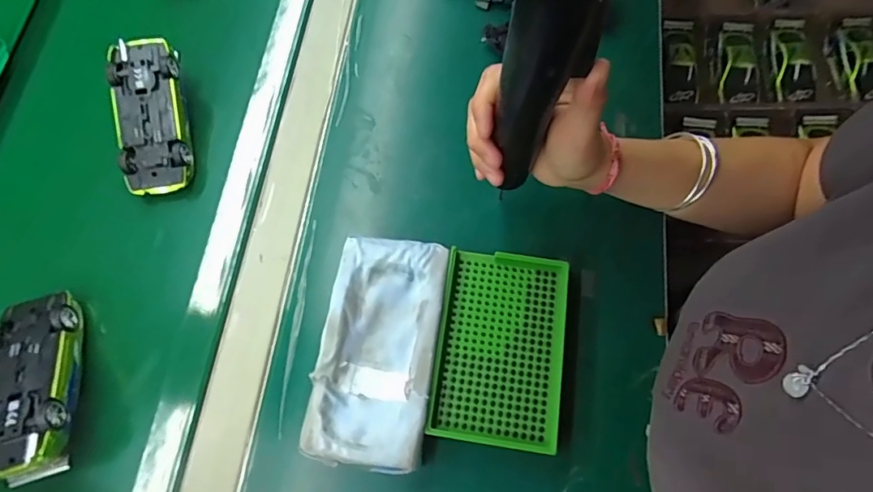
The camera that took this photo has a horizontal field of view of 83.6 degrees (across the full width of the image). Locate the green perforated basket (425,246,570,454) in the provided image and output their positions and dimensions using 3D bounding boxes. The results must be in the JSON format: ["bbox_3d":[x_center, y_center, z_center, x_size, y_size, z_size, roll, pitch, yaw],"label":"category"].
[{"bbox_3d":[0.048,0.073,0.362,0.091,0.019,0.136,8,70,4],"label":"green perforated basket"}]

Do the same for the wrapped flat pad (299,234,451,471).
[{"bbox_3d":[-0.041,0.072,0.354,0.079,0.018,0.159,7,70,4],"label":"wrapped flat pad"}]

